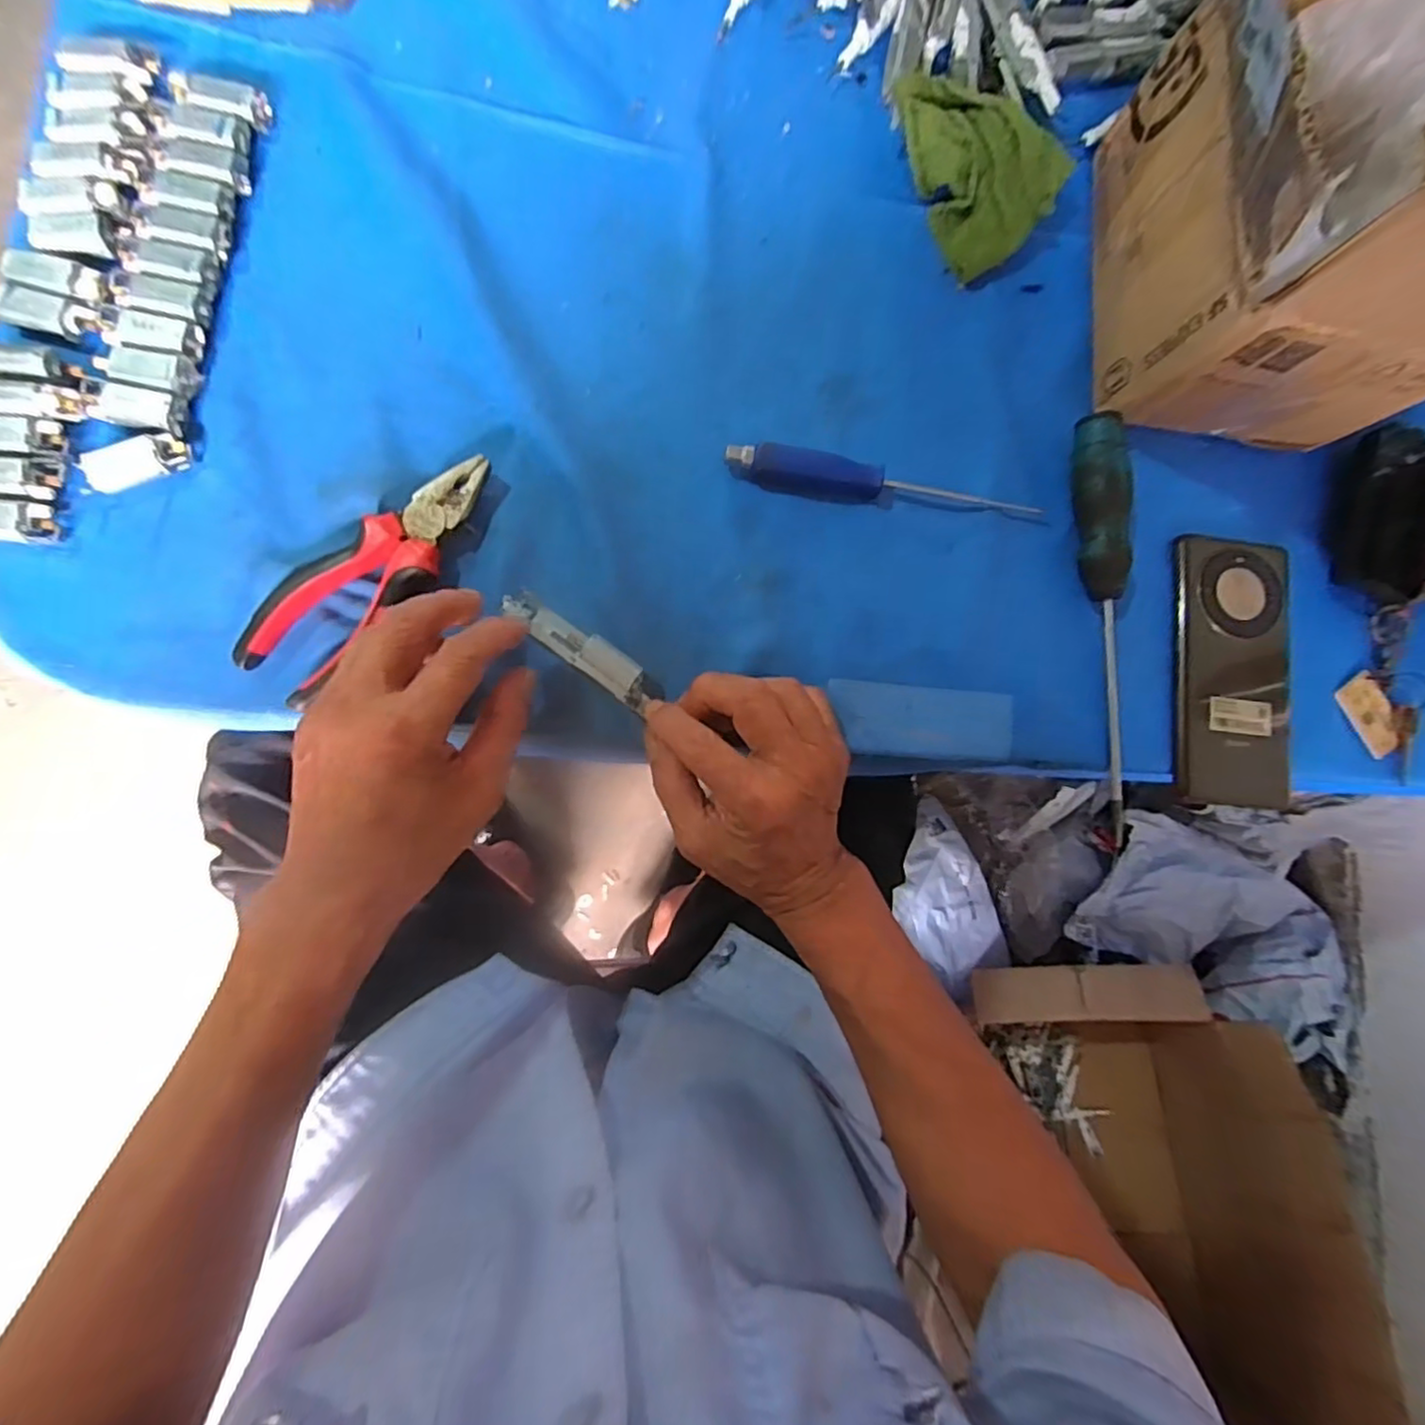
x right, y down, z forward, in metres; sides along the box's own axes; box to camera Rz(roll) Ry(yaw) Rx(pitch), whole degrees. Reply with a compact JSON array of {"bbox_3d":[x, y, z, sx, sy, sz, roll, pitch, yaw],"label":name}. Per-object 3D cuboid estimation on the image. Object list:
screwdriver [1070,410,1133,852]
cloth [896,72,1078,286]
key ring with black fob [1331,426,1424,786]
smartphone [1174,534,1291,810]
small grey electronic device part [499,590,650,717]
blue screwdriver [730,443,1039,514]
[{"bbox_3d":[0.231,-0.054,0.385,0.026,0.029,0.241,0,84,-6],"label":"screwdriver"},{"bbox_3d":[0.168,-0.345,0.408,0.088,0.038,0.121,-30,88,-8],"label":"cloth"},{"bbox_3d":[0.430,-0.073,0.415,0.061,0.020,0.209,6,84,-6],"label":"key ring with black fob"},{"bbox_3d":[0.323,-0.026,0.402,0.076,0.010,0.164,6,84,-6],"label":"smartphone"},{"bbox_3d":[-0.071,-0.034,0.353,0.089,0.024,0.021,36,82,8],"label":"small grey electronic device part"},{"bbox_3d":[0.099,-0.131,0.382,0.181,0.017,0.020,6,84,-6],"label":"blue screwdriver"}]

